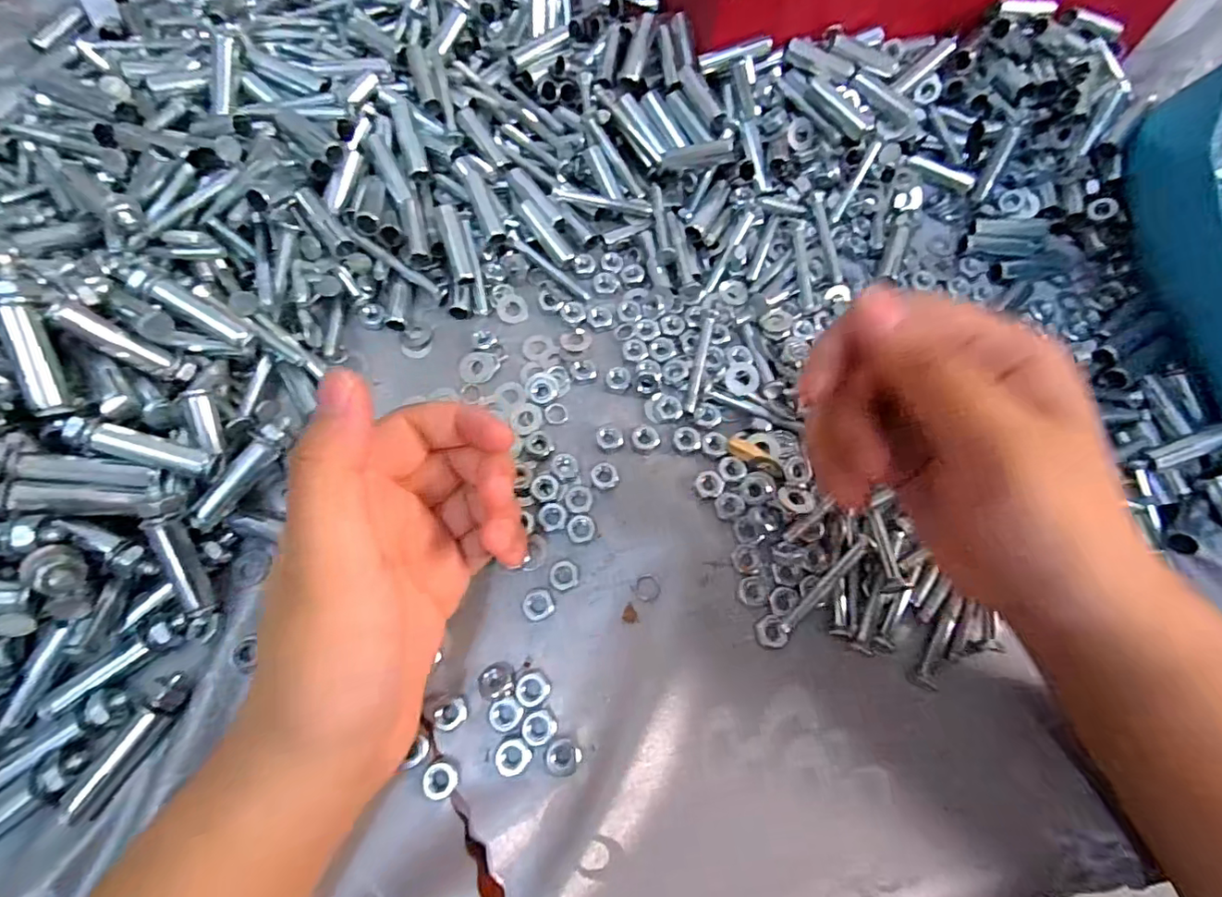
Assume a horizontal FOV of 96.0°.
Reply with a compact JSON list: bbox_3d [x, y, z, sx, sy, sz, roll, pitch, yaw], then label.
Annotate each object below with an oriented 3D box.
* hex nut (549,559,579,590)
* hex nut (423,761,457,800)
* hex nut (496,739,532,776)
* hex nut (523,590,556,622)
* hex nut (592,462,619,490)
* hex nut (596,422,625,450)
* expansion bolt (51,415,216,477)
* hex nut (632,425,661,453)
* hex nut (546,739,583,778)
[{"bbox_3d":[-0.021,0.056,0.244,0.013,0.004,0.013,-10,71,-5],"label":"hex nut"},{"bbox_3d":[-0.066,0.128,0.211,0.013,0.004,0.013,32,73,10],"label":"hex nut"},{"bbox_3d":[-0.039,0.121,0.215,0.012,0.004,0.013,41,74,12],"label":"hex nut"},{"bbox_3d":[-0.031,0.068,0.238,0.013,0.004,0.012,-24,73,-10],"label":"hex nut"},{"bbox_3d":[-0.003,0.013,0.260,0.013,0.006,0.013,-9,71,-4],"label":"hex nut"},{"bbox_3d":[-0.001,-0.006,0.269,0.012,0.004,0.014,-16,71,-7],"label":"hex nut"},{"bbox_3d":[-0.190,0.000,0.222,0.051,0.013,0.012,19,68,-24],"label":"expansion bolt"},{"bbox_3d":[0.017,-0.004,0.269,0.013,0.005,0.013,36,73,11],"label":"hex nut"},{"bbox_3d":[-0.019,0.121,0.215,0.013,0.004,0.013,39,74,12],"label":"hex nut"}]

